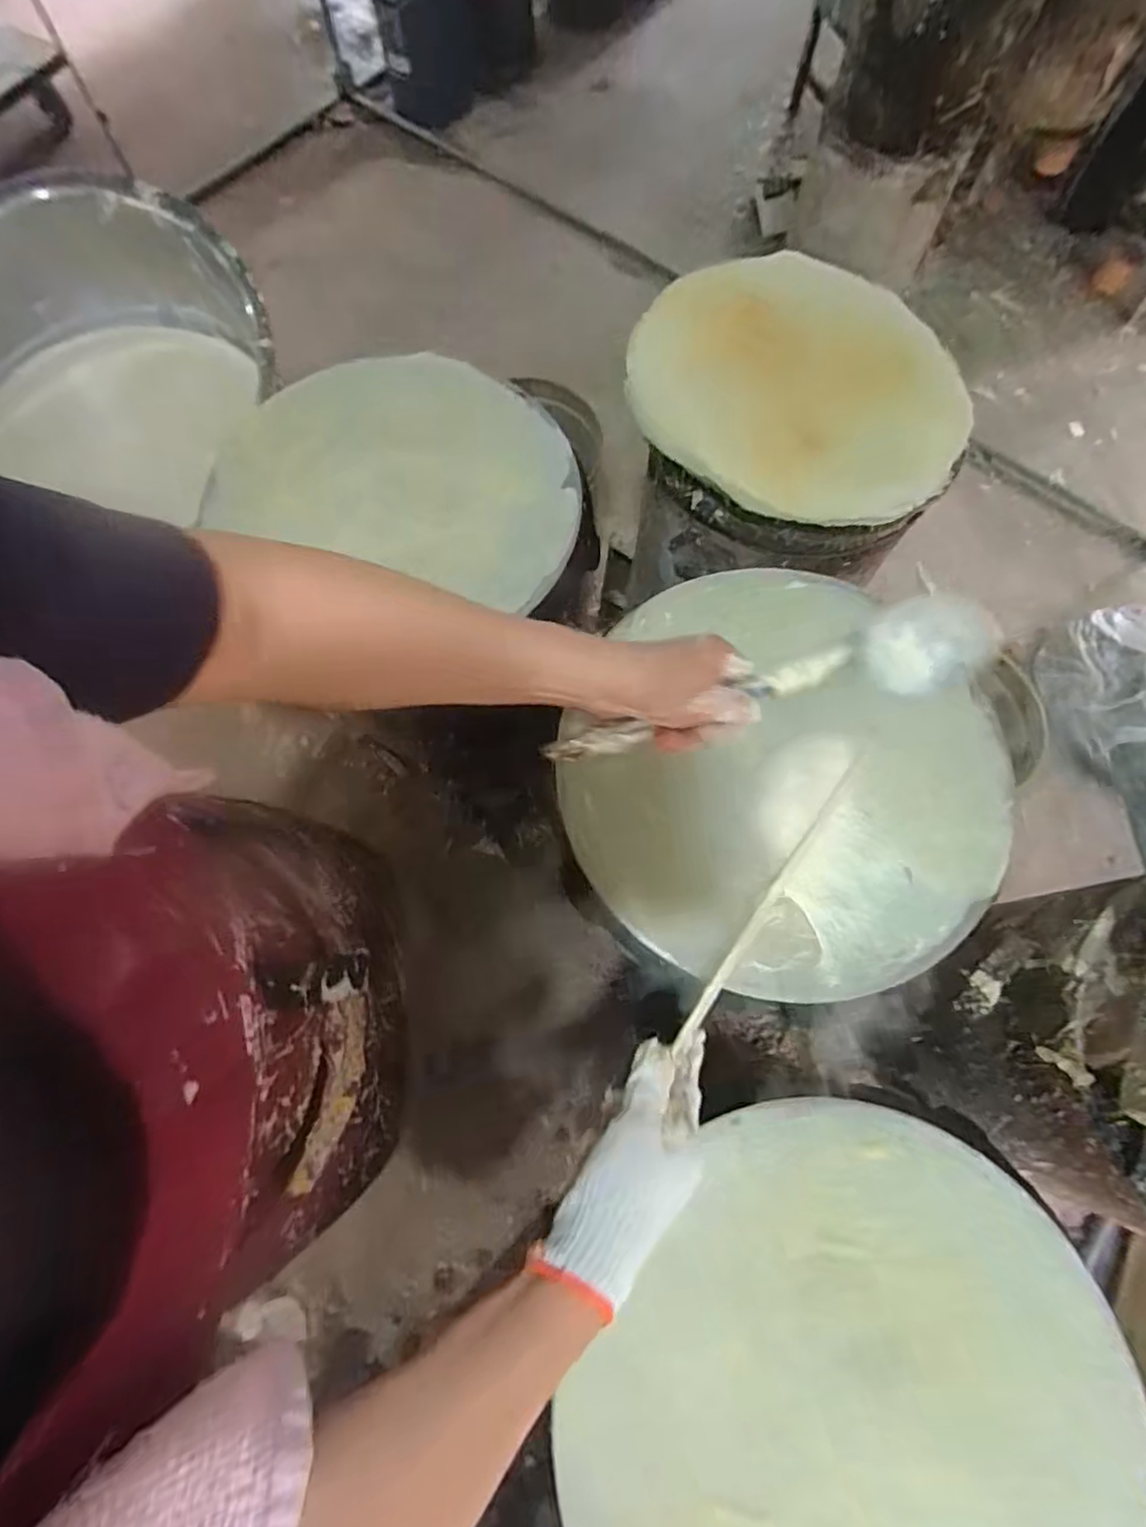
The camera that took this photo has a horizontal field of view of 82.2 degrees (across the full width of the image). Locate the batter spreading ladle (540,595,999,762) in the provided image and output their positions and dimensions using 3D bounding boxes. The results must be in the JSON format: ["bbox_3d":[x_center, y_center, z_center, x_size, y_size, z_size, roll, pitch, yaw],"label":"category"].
[{"bbox_3d":[0.148,-0.058,0.472,0.356,0.064,0.063,-15,72,-16],"label":"batter spreading ladle"}]

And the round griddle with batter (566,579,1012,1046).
[{"bbox_3d":[0.173,-0.002,0.570,0.357,0.052,0.384,-1,69,4],"label":"round griddle with batter"}]

